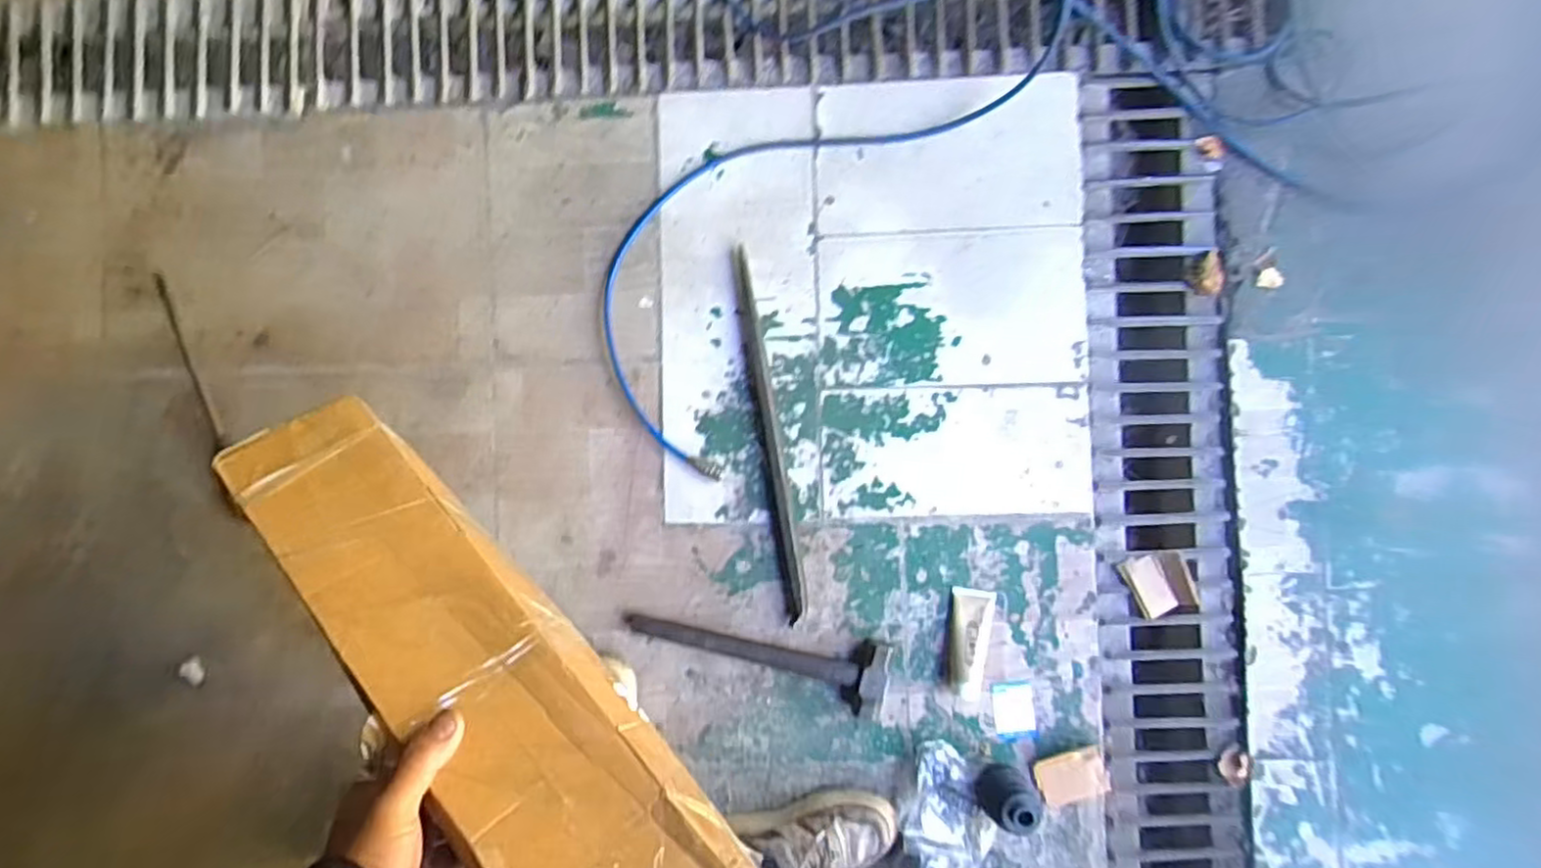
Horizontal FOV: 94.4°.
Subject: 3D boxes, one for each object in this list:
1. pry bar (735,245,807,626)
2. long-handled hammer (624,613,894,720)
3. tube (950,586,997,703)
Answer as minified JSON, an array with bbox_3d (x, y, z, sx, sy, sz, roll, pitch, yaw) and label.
[{"bbox_3d":[-0.001,-0.001,1.051,0.030,0.029,0.552,-9,88,4],"label":"pry bar"},{"bbox_3d":[-0.019,0.320,1.031,0.390,0.045,0.096,11,89,3],"label":"long-handled hammer"},{"bbox_3d":[0.287,0.300,1.019,0.061,0.041,0.151,8,89,3],"label":"tube"}]

